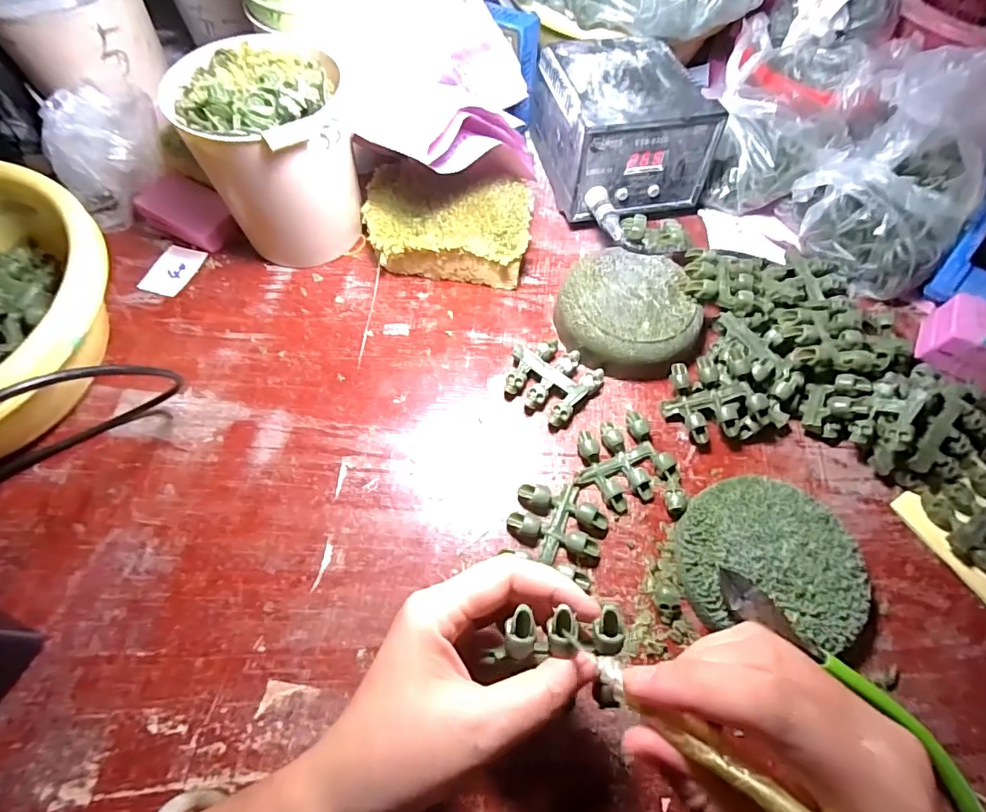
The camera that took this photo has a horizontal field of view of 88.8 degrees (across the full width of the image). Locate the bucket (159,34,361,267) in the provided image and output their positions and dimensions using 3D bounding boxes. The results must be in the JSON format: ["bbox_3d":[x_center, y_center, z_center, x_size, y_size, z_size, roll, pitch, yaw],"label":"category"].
[{"bbox_3d":[-0.156,-0.183,0.377,0.100,0.128,0.110,1,63,-1],"label":"bucket"}]

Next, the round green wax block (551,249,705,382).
[{"bbox_3d":[0.101,-0.068,0.377,0.106,0.035,0.092,8,63,3],"label":"round green wax block"}]

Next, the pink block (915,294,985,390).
[{"bbox_3d":[0.362,-0.047,0.367,0.065,0.034,0.049,26,65,11],"label":"pink block"}]

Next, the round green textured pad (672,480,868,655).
[{"bbox_3d":[0.164,0.089,0.302,0.100,0.024,0.090,10,63,4],"label":"round green textured pad"}]

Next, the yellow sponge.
[{"bbox_3d":[-0.038,-0.150,0.412,0.136,0.043,0.092,6,63,2],"label":"yellow sponge"}]

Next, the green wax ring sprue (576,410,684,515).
[{"bbox_3d":[0.088,0.044,0.330,0.060,0.012,0.070,-23,66,-13],"label":"green wax ring sprue"}]

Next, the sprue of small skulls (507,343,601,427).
[{"bbox_3d":[0.042,-0.020,0.362,0.060,0.015,0.054,40,69,17],"label":"sprue of small skulls"}]

